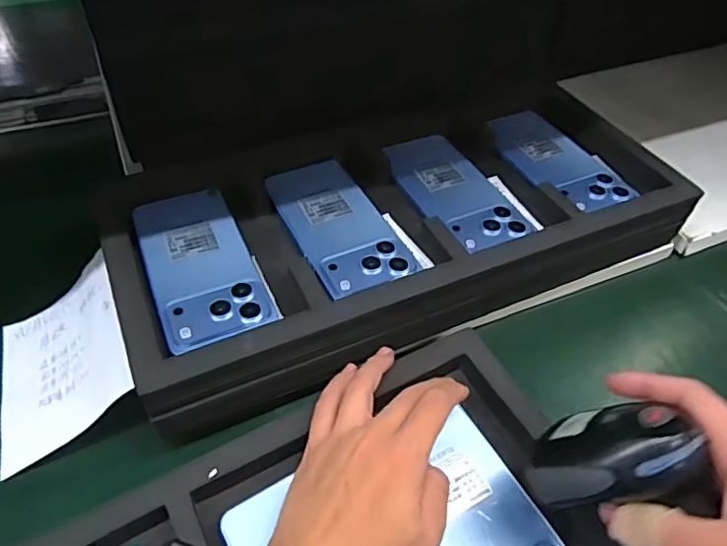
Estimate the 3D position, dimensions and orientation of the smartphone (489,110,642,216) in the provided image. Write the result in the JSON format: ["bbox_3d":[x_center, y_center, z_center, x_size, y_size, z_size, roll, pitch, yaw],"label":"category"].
[{"bbox_3d":[0.181,-0.106,0.520,0.072,0.010,0.140,-19,52,-19],"label":"smartphone"}]

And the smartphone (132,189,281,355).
[{"bbox_3d":[-0.123,-0.010,0.413,0.074,0.010,0.150,-19,52,-19],"label":"smartphone"}]

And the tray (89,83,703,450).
[{"bbox_3d":[0.036,-0.047,0.474,0.483,0.061,0.227,-17,51,-18],"label":"tray"}]

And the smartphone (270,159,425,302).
[{"bbox_3d":[-0.021,-0.042,0.450,0.078,0.008,0.147,-18,51,-18],"label":"smartphone"}]

